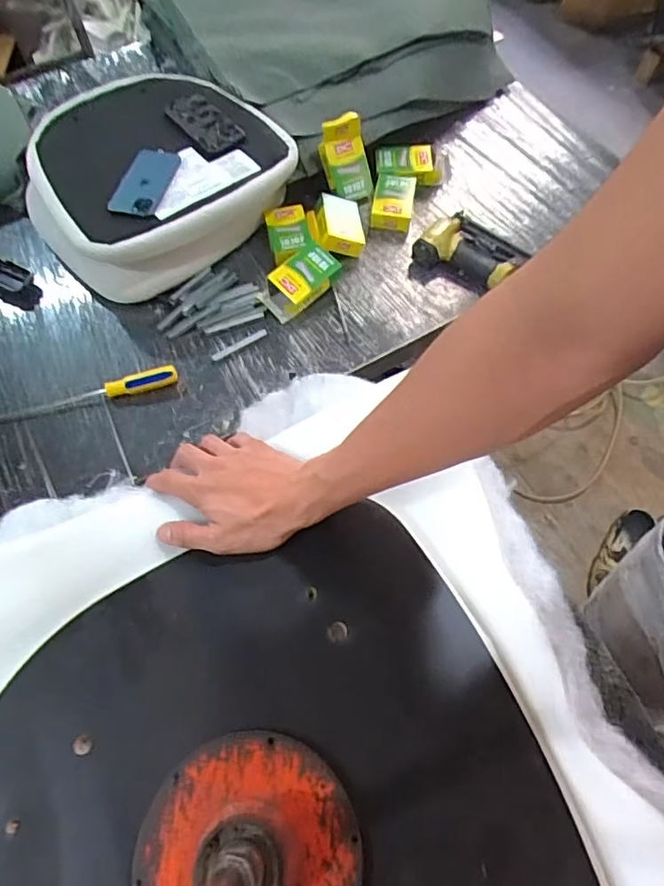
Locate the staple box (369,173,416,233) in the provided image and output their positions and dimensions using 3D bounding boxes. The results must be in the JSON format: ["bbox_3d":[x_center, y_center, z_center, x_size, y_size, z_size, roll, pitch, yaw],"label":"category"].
[{"bbox_3d":[0.119,-0.465,1.088,0.083,0.036,0.120,6,64,3],"label":"staple box"}]

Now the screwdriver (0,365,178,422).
[{"bbox_3d":[-0.398,-0.077,0.903,0.302,0.031,0.027,-13,65,-6],"label":"screwdriver"}]

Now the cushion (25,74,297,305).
[{"bbox_3d":[-0.328,-0.497,1.033,0.446,0.126,0.397,-38,70,-17],"label":"cushion"}]

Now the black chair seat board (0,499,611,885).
[{"bbox_3d":[-0.050,0.262,0.376,0.401,0.033,0.386,-21,66,-10],"label":"black chair seat board"}]

